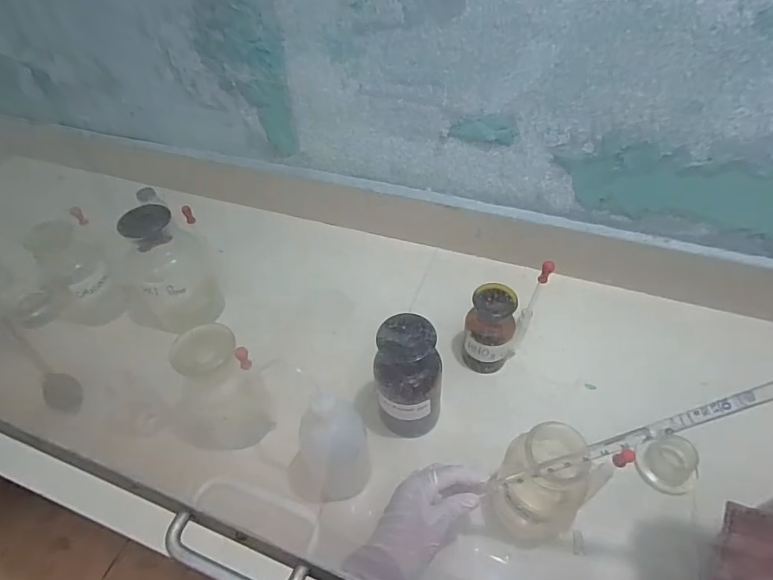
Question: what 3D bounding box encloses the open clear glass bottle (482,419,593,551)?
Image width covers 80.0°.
[{"bbox_3d":[0.157,0.212,0.483,0.080,0.164,0.085,-34,55,-24],"label":"open clear glass bottle"}]

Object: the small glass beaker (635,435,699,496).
[{"bbox_3d":[0.342,0.209,0.557,0.053,0.049,0.065,-26,52,-18],"label":"small glass beaker"}]

